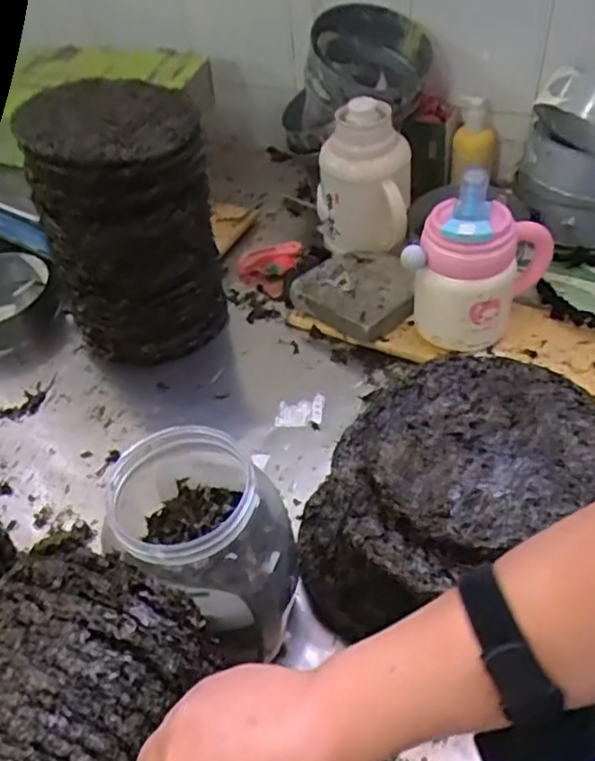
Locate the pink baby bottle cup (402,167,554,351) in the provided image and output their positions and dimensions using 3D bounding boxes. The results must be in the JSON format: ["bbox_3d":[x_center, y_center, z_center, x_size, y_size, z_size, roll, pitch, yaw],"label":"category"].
[{"bbox_3d":[0.217,-0.153,0.784,0.106,0.184,0.161,33,57,32],"label":"pink baby bottle cup"}]

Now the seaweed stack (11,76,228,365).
[{"bbox_3d":[-0.204,-0.192,0.839,0.200,0.294,0.189,-14,46,-8],"label":"seaweed stack"}]

